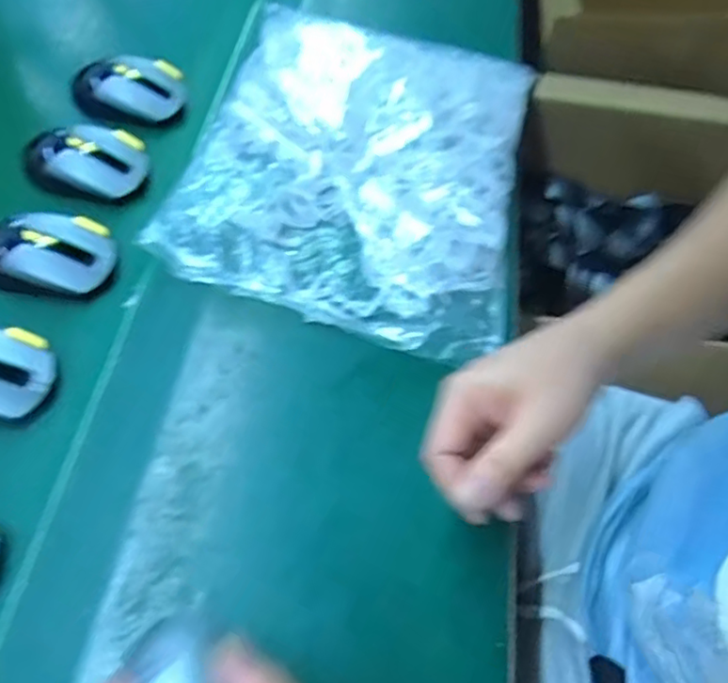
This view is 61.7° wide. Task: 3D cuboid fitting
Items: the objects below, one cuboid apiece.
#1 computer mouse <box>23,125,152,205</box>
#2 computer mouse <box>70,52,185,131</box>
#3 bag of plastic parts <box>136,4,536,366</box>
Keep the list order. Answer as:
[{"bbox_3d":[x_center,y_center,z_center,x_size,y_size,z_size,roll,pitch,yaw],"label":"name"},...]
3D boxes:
[{"bbox_3d":[-0.251,-0.166,0.553,0.121,0.032,0.068,16,59,7],"label":"computer mouse"},{"bbox_3d":[-0.239,-0.252,0.609,0.112,0.043,0.061,5,59,0],"label":"computer mouse"},{"bbox_3d":[-0.002,-0.170,0.553,0.299,0.042,0.364,14,59,6],"label":"bag of plastic parts"}]

